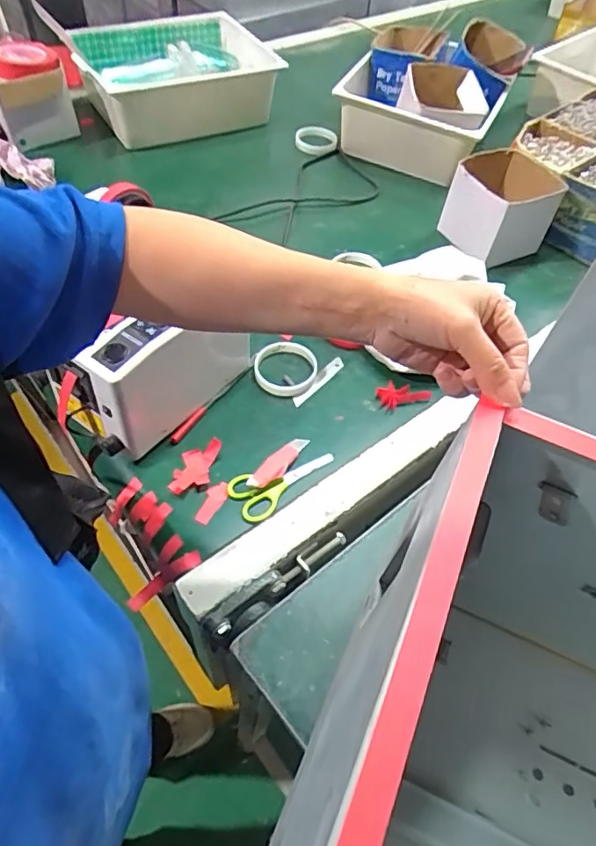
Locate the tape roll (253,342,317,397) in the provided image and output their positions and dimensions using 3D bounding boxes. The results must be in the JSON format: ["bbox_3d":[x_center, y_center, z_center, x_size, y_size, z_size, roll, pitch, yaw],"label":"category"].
[{"bbox_3d":[-0.018,-0.073,0.741,0.083,0.015,0.082,2,54,-3],"label":"tape roll"}]

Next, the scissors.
[{"bbox_3d":[-0.024,0.061,0.645,0.062,0.013,0.128,37,60,20],"label":"scissors"}]

